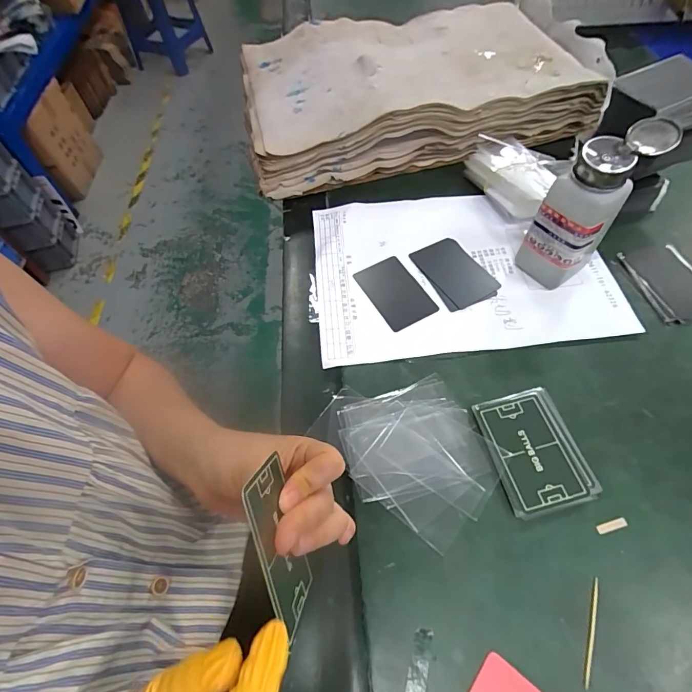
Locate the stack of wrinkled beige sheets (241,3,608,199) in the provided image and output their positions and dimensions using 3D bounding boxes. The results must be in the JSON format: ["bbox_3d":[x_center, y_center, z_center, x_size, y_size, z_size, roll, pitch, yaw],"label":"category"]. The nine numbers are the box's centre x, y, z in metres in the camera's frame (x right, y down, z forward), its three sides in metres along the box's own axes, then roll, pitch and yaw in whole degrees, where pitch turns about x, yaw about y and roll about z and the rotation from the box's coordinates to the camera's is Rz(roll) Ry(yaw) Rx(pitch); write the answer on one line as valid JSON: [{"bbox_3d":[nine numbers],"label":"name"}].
[{"bbox_3d":[0.084,-0.347,0.523,0.427,0.080,0.243,-13,60,-4],"label":"stack of wrinkled beige sheets"}]

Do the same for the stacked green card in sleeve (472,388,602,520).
[{"bbox_3d":[0.147,0.080,0.309,0.068,0.008,0.090,-13,60,-4],"label":"stacked green card in sleeve"}]

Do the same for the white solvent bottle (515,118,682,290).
[{"bbox_3d":[0.211,-0.119,0.352,0.067,0.137,0.054,-33,64,-15],"label":"white solvent bottle"}]

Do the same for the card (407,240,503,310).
[{"bbox_3d":[0.112,-0.079,0.409,0.052,0.004,0.086,-28,63,-12],"label":"card"}]

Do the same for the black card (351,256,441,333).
[{"bbox_3d":[0.050,-0.056,0.407,0.053,0.004,0.084,-27,62,-11],"label":"black card"}]

